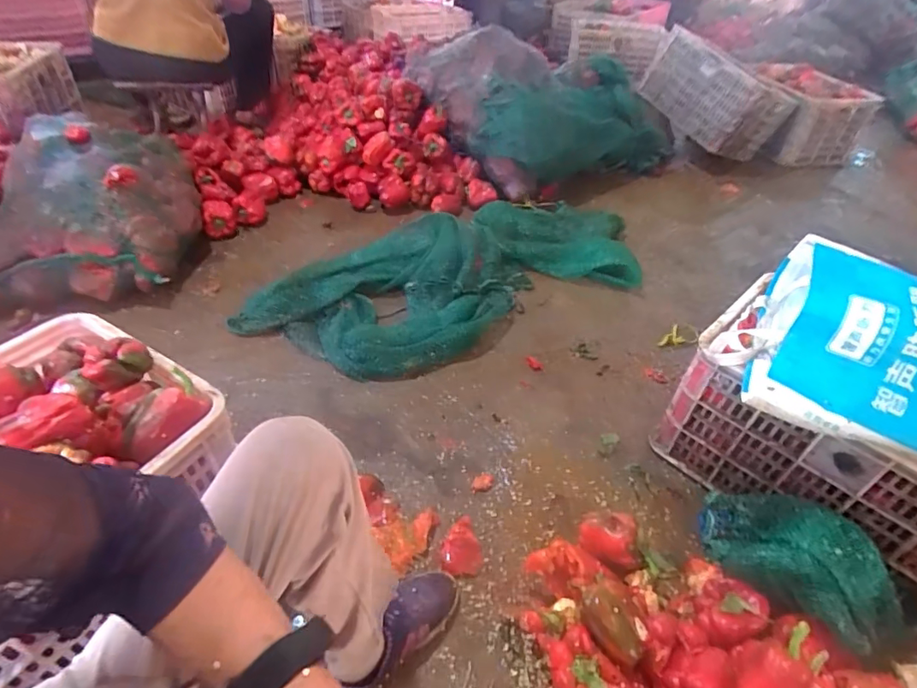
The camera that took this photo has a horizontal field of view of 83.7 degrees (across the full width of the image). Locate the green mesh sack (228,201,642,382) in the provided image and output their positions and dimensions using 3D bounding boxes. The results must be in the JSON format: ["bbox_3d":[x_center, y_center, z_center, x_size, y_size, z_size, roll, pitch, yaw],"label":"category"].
[{"bbox_3d":[0.008,-0.195,1.370,1.124,0.116,0.495,-20,48,-26],"label":"green mesh sack"}]

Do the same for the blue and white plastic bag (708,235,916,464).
[{"bbox_3d":[0.570,0.008,0.707,0.330,0.160,0.246,27,46,22],"label":"blue and white plastic bag"}]

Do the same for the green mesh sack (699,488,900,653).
[{"bbox_3d":[0.506,0.330,0.767,0.158,0.181,0.292,-25,51,-30],"label":"green mesh sack"}]

